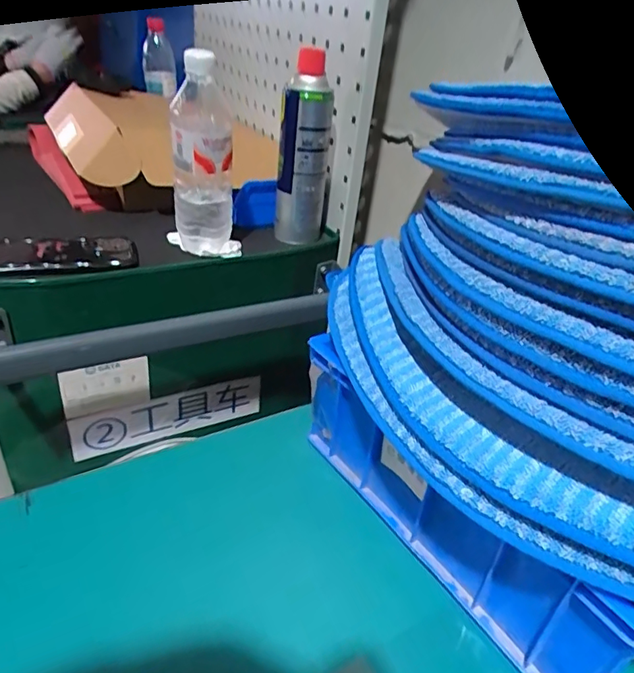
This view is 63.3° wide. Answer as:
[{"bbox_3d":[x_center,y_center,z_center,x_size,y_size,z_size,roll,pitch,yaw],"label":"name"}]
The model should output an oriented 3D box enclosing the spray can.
[{"bbox_3d":[-0.015,-0.243,0.677,0.064,0.227,0.072,6,32,-1],"label":"spray can"}]

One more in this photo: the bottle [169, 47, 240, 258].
[{"bbox_3d":[-0.134,-0.207,0.606,0.069,0.215,0.073,-8,35,-22],"label":"bottle"}]

